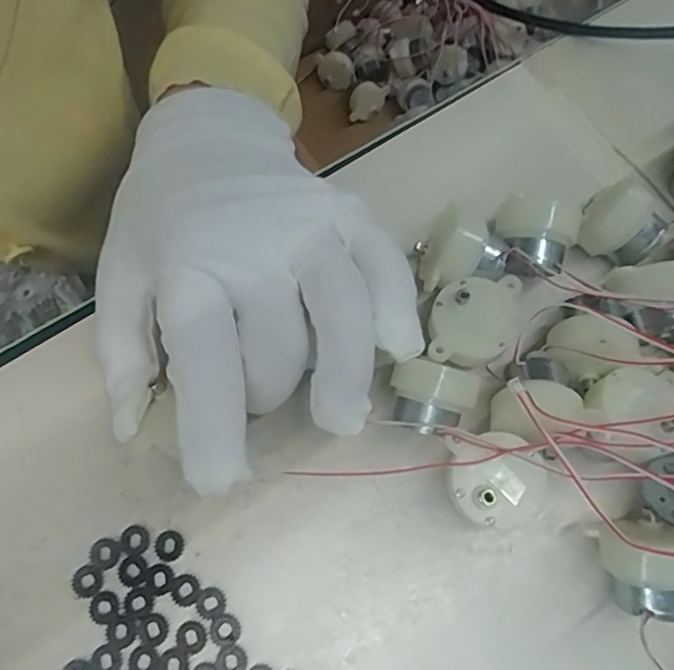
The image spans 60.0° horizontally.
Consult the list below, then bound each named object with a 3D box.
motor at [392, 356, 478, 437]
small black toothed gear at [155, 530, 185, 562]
[{"bbox_3d":[0.033,0.025,0.214,0.029,0.032,0.024,20,72,6],"label":"motor"},{"bbox_3d":[-0.061,0.076,0.211,0.011,0.004,0.010,0,71,-1],"label":"small black toothed gear"}]

